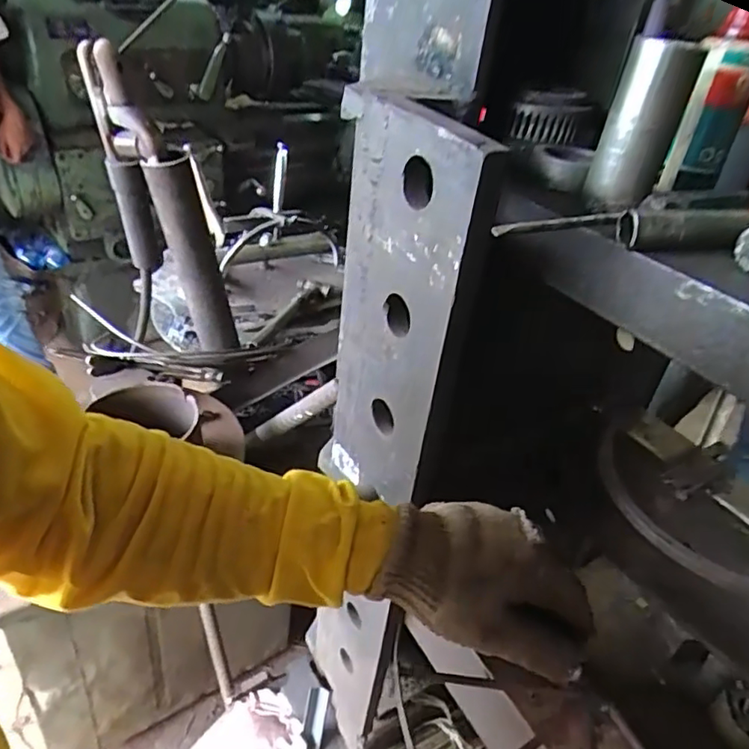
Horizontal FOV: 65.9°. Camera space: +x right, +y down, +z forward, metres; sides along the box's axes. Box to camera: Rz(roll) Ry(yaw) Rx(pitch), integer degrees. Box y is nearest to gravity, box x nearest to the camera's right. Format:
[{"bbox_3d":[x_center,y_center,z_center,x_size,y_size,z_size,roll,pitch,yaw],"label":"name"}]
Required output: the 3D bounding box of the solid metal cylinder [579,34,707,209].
[{"bbox_3d":[0.166,-0.154,0.363,0.043,0.095,0.048,18,36,17],"label":"solid metal cylinder"}]

